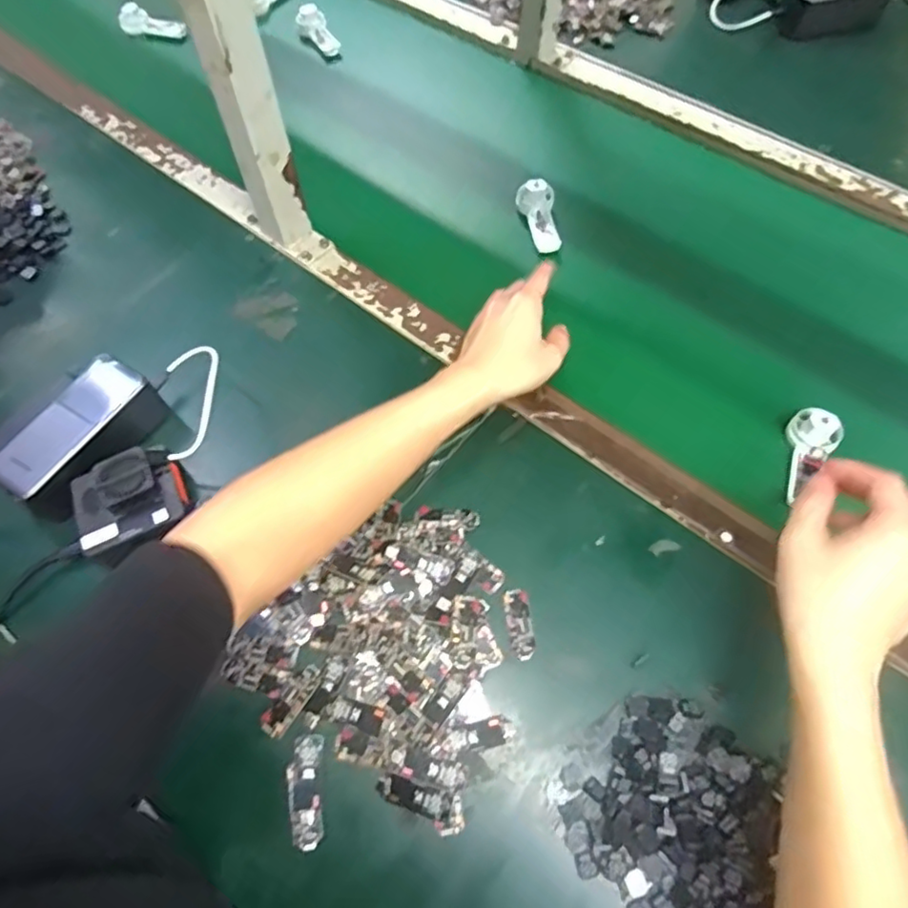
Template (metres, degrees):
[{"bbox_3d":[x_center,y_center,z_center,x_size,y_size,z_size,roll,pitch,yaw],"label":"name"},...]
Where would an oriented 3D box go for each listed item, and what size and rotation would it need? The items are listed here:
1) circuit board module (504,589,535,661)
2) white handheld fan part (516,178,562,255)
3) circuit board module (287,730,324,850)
[{"bbox_3d":[0.048,0.125,0.453,0.018,0.004,0.050,-6,62,-1],"label":"circuit board module"},{"bbox_3d":[0.095,-0.252,0.658,0.036,0.023,0.088,-12,76,-4],"label":"white handheld fan part"},{"bbox_3d":[-0.099,0.222,0.405,0.023,0.004,0.066,-6,62,-1],"label":"circuit board module"}]

